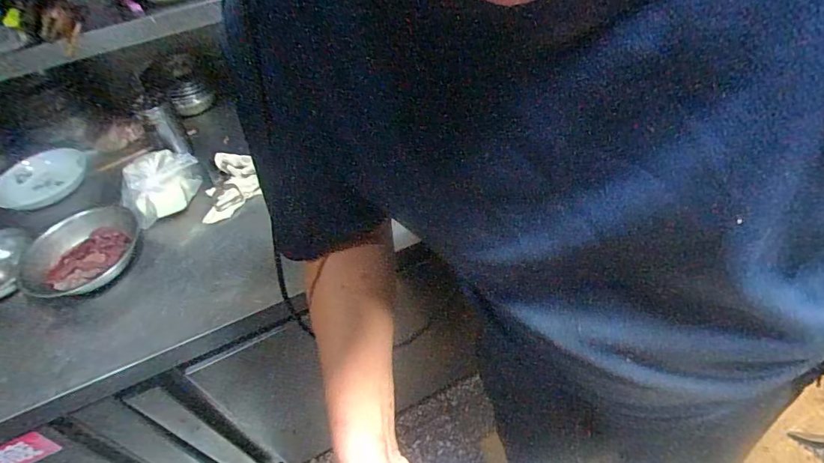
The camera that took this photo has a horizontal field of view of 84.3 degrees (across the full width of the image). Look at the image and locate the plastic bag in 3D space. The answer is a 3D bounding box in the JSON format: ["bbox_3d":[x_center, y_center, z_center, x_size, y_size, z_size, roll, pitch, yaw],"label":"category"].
[{"bbox_3d":[-0.498,-0.098,0.908,0.150,0.066,0.164,-32,51,-21],"label":"plastic bag"}]

